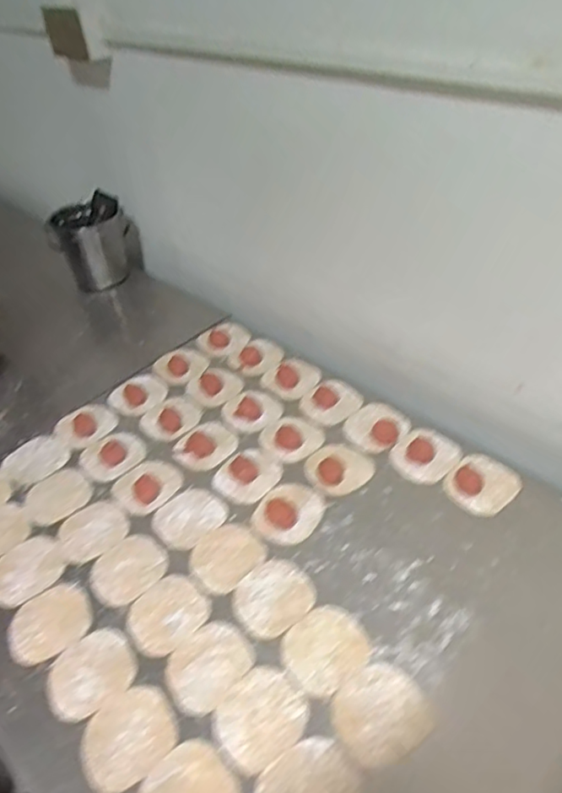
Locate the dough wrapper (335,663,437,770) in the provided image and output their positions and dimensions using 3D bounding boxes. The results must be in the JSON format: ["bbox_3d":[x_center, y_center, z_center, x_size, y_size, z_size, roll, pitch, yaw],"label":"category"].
[{"bbox_3d":[0.091,0.290,0.540,0.086,0.004,0.079,-3,41,3],"label":"dough wrapper"}]

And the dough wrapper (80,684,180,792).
[{"bbox_3d":[-0.141,0.312,0.544,0.087,0.004,0.075,-34,48,-28],"label":"dough wrapper"}]

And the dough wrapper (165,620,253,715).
[{"bbox_3d":[-0.073,0.265,0.586,0.071,0.004,0.086,30,52,33],"label":"dough wrapper"}]

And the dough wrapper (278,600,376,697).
[{"bbox_3d":[0.043,0.249,0.589,0.085,0.004,0.076,-31,47,-25],"label":"dough wrapper"}]

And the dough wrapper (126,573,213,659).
[{"bbox_3d":[-0.123,0.232,0.633,0.076,0.004,0.084,31,53,34],"label":"dough wrapper"}]

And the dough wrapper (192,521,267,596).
[{"bbox_3d":[-0.062,0.183,0.682,0.083,0.004,0.074,-35,49,-29],"label":"dough wrapper"}]

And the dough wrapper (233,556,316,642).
[{"bbox_3d":[-0.009,0.215,0.636,0.088,0.004,0.079,-34,48,-28],"label":"dough wrapper"}]

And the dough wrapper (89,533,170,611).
[{"bbox_3d":[-0.175,0.197,0.678,0.086,0.004,0.075,-36,49,-29],"label":"dough wrapper"}]

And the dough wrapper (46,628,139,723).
[{"bbox_3d":[-0.191,0.276,0.591,0.085,0.004,0.077,-30,47,-24],"label":"dough wrapper"}]

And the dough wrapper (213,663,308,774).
[{"bbox_3d":[-0.018,0.294,0.546,0.083,0.004,0.074,-34,48,-28],"label":"dough wrapper"}]

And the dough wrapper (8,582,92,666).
[{"bbox_3d":[-0.249,0.241,0.636,0.084,0.004,0.081,-19,43,-15],"label":"dough wrapper"}]

